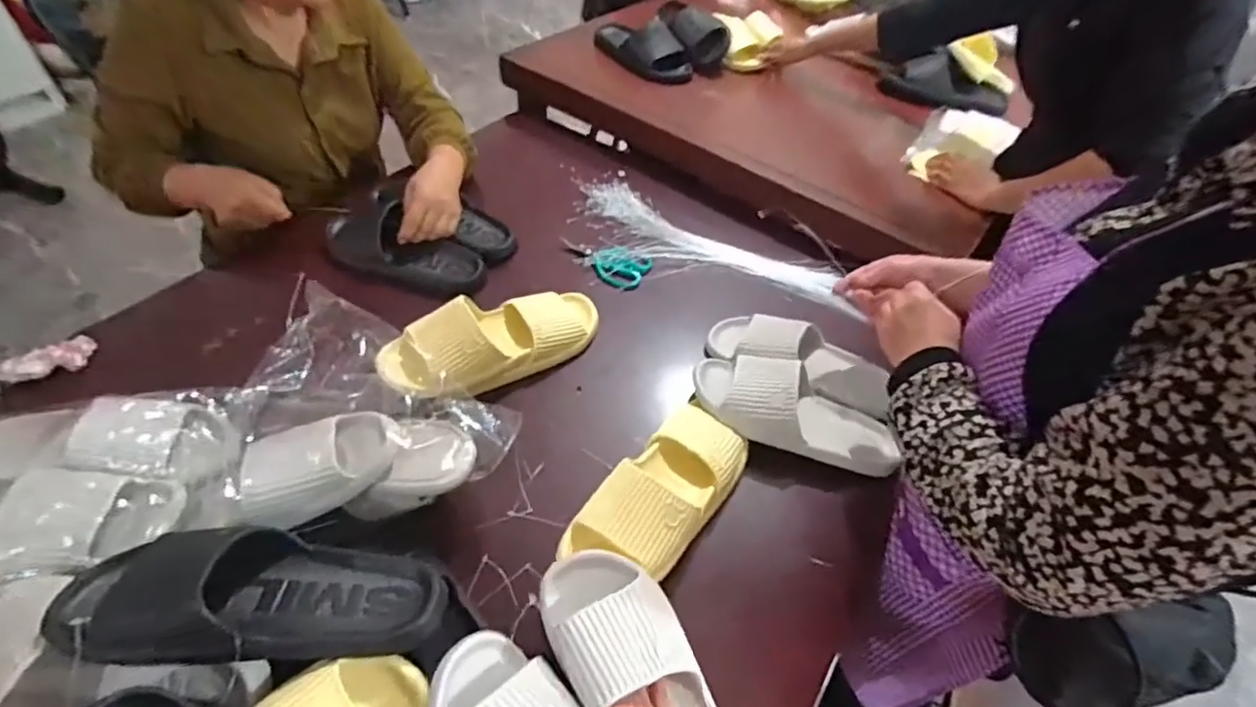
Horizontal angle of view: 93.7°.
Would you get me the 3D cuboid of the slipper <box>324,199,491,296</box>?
[{"bbox_3d":[-0.344,-0.157,0.882,0.265,0.081,0.102,19,55,8],"label":"slipper"}]

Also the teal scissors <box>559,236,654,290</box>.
[{"bbox_3d":[-0.043,-0.142,0.929,0.146,0.013,0.082,22,55,10],"label":"teal scissors"}]

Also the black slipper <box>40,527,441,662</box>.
[{"bbox_3d":[-0.295,0.190,0.471,0.274,0.085,0.121,10,52,-19],"label":"black slipper"}]

